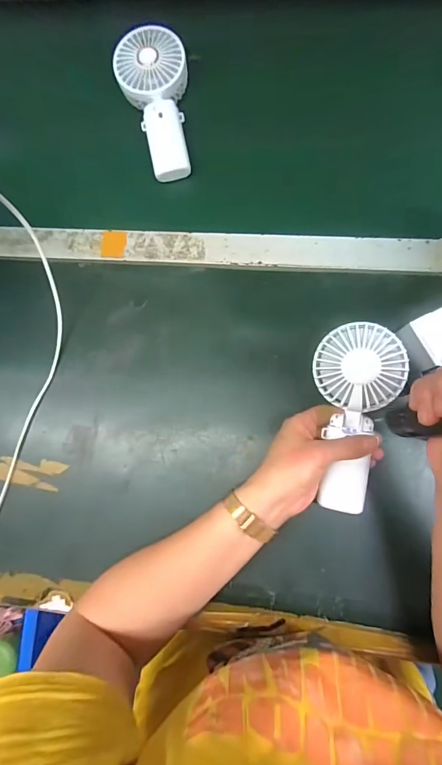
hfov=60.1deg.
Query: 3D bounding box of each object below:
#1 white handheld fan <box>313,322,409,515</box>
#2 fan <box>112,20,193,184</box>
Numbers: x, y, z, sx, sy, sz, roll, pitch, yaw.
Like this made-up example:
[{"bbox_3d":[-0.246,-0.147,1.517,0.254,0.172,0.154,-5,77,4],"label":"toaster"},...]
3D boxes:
[{"bbox_3d":[0.130,0.035,0.372,0.077,0.031,0.177,5,95,4],"label":"white handheld fan"},{"bbox_3d":[-0.075,-0.344,0.473,0.083,0.034,0.185,-14,82,1],"label":"fan"}]

